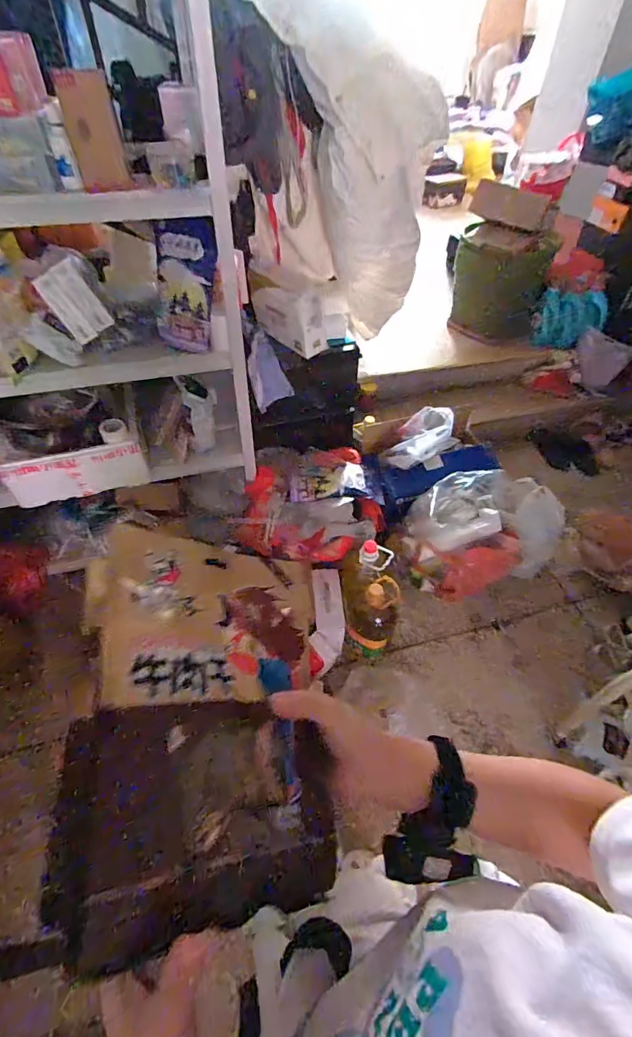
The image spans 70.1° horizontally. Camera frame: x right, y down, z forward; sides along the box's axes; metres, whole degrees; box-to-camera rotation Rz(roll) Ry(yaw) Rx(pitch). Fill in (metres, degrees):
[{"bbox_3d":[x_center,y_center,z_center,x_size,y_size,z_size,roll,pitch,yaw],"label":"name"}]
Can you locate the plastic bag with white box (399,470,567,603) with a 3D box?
[{"bbox_3d":[0.634,0.039,1.639,0.646,0.272,0.357,-11,50,-11],"label":"plastic bag with white box"}]

